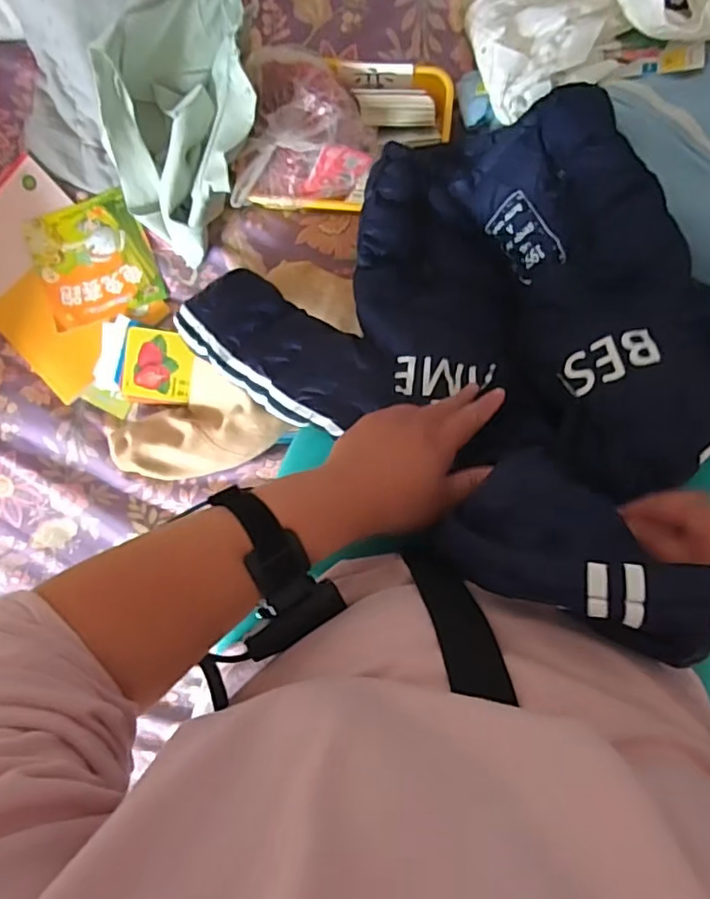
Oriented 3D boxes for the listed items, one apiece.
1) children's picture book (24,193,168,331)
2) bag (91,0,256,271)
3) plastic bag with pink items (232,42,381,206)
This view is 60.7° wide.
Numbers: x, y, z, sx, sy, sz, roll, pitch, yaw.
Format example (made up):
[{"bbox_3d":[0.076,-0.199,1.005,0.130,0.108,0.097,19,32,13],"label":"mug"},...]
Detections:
[{"bbox_3d":[-0.308,-0.223,0.719,0.134,0.015,0.132,-18,92,3],"label":"children's picture book"},{"bbox_3d":[-0.164,-0.342,0.629,0.151,0.151,0.234,41,94,0],"label":"bag"},{"bbox_3d":[-0.058,-0.351,0.643,0.152,0.048,0.162,-2,93,2],"label":"plastic bag with pink items"}]

